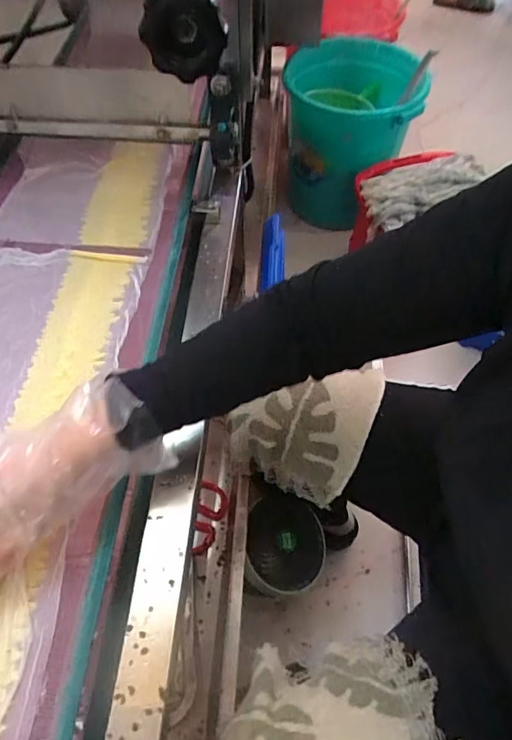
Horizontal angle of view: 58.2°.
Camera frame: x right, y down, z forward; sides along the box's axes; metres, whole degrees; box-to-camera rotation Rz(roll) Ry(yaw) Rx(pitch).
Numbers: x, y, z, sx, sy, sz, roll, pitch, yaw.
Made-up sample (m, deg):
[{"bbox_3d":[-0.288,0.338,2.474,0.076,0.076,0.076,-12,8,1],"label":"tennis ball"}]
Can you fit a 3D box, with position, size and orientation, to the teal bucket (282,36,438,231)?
[{"bbox_3d":[0.245,-0.633,1.254,0.326,0.364,0.330,-1,60,1],"label":"teal bucket"}]

